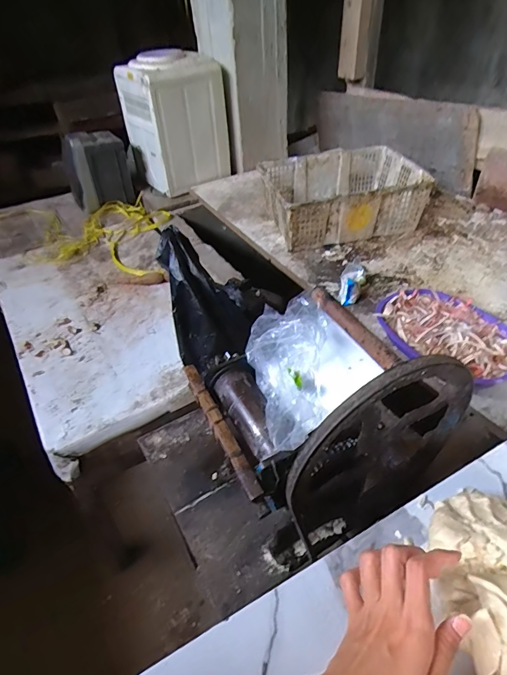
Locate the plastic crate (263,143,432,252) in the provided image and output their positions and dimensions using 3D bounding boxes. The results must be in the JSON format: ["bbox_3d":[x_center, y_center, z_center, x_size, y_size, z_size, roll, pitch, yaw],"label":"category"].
[{"bbox_3d":[0.279,-0.460,1.346,0.470,0.177,0.355,-10,42,-7],"label":"plastic crate"}]

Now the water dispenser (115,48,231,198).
[{"bbox_3d":[-0.312,-0.843,1.584,0.325,0.418,0.388,-21,45,-18],"label":"water dispenser"}]

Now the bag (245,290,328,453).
[{"bbox_3d":[0.043,0.041,0.527,0.104,0.057,0.204,-1,66,6],"label":"bag"}]

